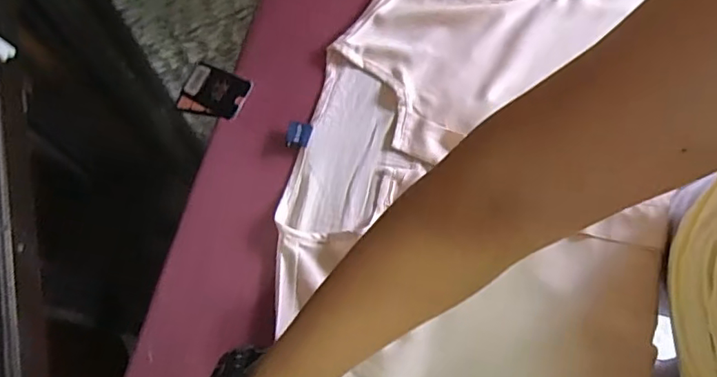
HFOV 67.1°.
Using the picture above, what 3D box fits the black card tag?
[{"bbox_3d":[-0.157,-0.102,0.581,0.113,0.008,0.055,21,85,42],"label":"black card tag"}]

